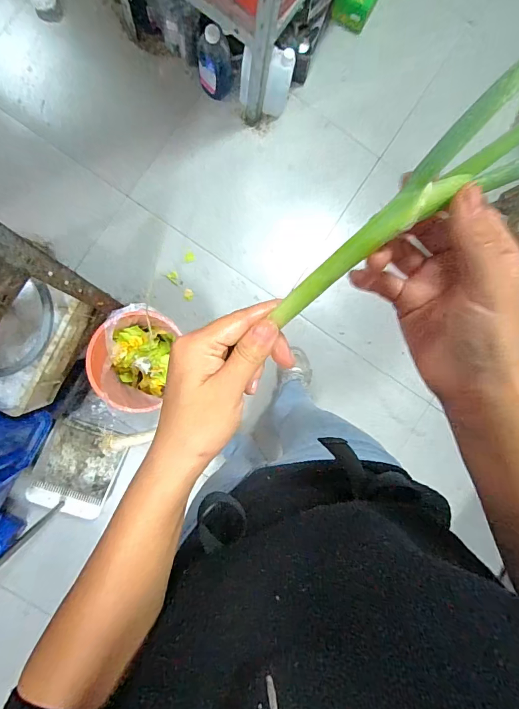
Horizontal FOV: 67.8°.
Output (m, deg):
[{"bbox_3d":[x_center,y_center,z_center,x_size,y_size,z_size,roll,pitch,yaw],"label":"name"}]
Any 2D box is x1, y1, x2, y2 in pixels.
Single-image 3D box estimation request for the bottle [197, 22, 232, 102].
[{"bbox_3d":[-0.135,-0.876,1.167,0.109,0.218,0.074,6,88,-5],"label":"bottle"}]

